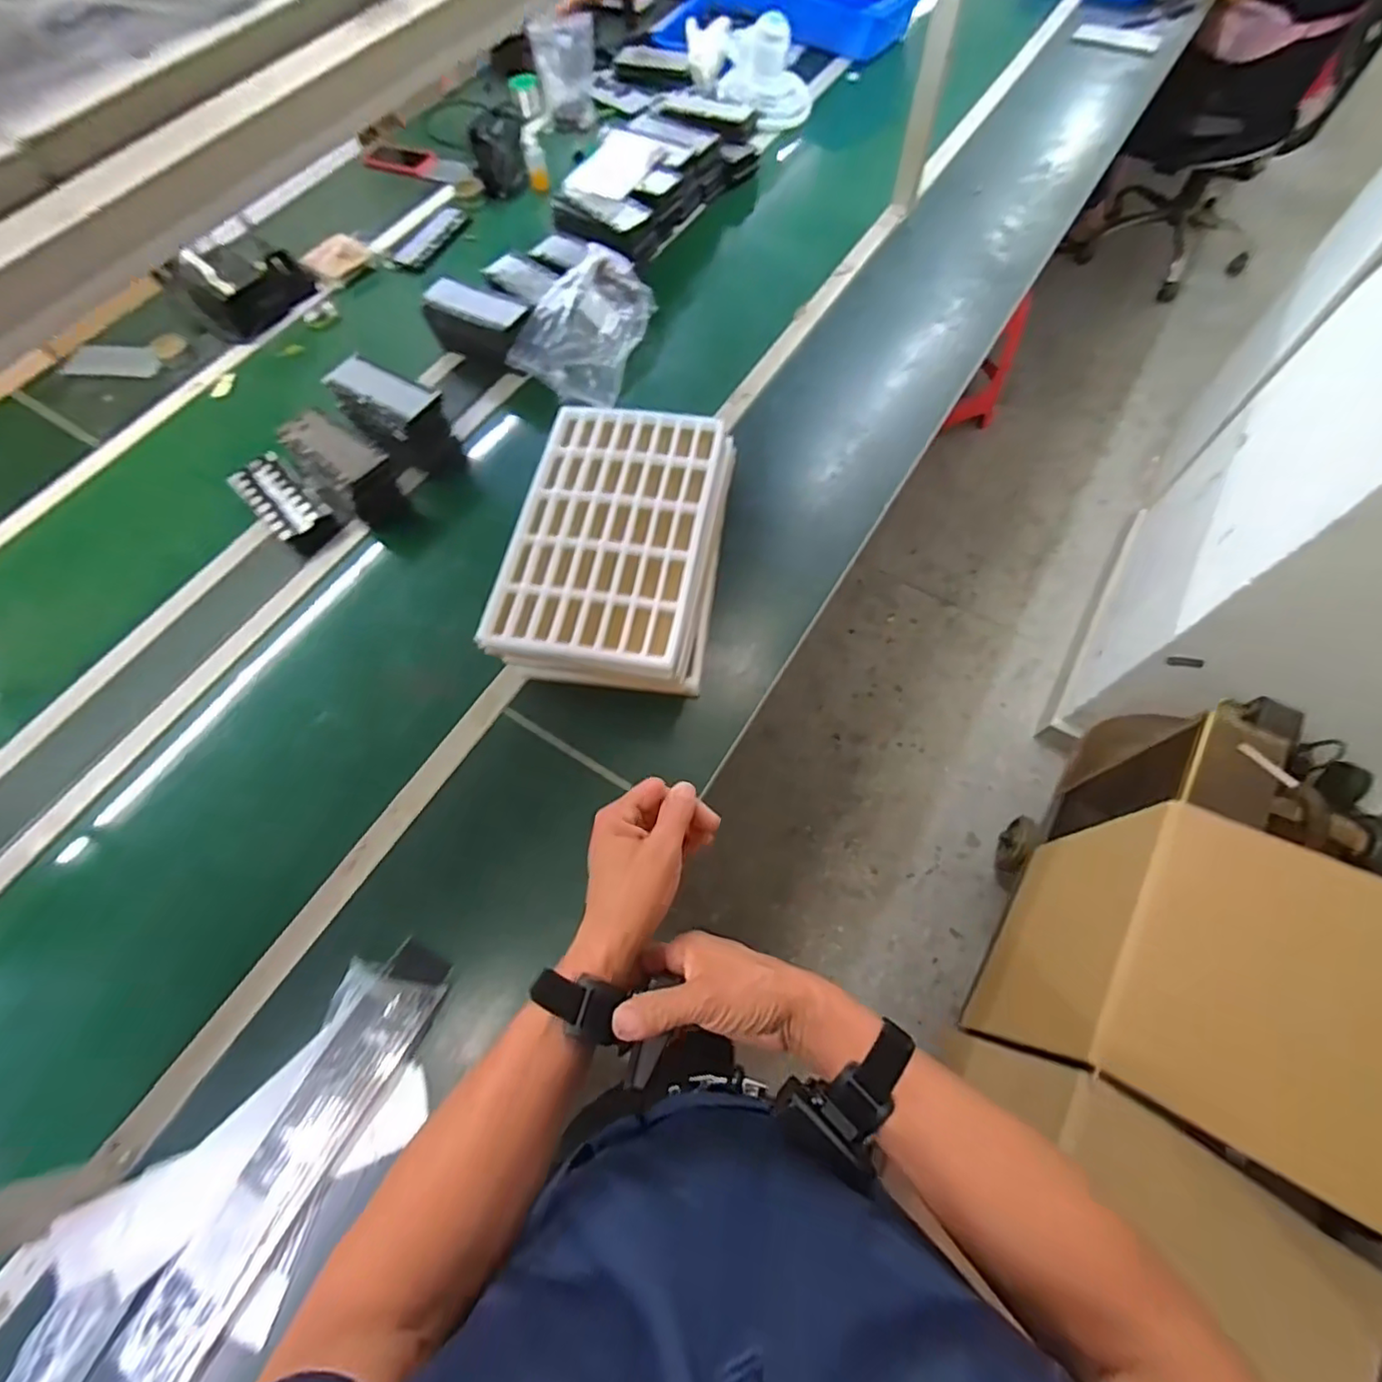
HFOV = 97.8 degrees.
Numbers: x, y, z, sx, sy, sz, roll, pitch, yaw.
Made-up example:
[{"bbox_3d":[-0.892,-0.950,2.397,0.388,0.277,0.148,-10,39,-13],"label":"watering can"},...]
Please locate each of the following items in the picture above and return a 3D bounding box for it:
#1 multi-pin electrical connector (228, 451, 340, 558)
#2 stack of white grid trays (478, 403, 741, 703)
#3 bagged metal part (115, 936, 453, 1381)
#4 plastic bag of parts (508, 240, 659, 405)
[{"bbox_3d":[-0.677,-0.315,1.000,0.228,0.034,0.085,41,74,16],"label":"multi-pin electrical connector"},{"bbox_3d":[-0.102,-0.211,0.882,0.278,0.110,0.422,7,68,4],"label":"stack of white grid trays"},{"bbox_3d":[-0.404,0.475,0.640,0.107,0.044,0.406,22,70,10],"label":"bagged metal part"},{"bbox_3d":[-0.181,-0.666,1.118,0.167,0.128,0.283,24,70,11],"label":"plastic bag of parts"}]

